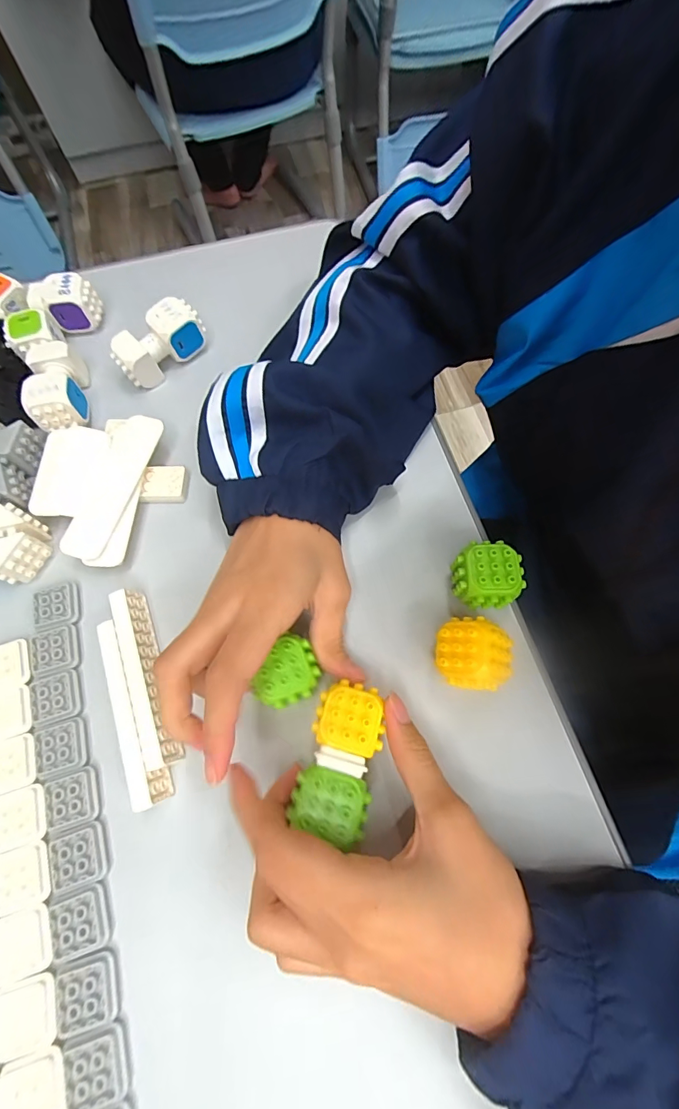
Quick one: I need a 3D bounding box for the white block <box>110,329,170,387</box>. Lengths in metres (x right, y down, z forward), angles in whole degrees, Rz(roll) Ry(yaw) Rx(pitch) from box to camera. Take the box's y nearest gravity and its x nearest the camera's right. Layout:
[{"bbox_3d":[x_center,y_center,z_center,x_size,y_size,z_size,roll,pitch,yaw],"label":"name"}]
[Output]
[{"bbox_3d":[-0.150,-0.147,0.325,0.026,0.034,0.032,27,71,9],"label":"white block"}]

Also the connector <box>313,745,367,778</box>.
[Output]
[{"bbox_3d":[0.001,0.103,0.213,0.026,0.004,0.009,15,69,7],"label":"connector"}]

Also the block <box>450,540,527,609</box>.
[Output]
[{"bbox_3d":[0.087,0.015,0.260,0.035,0.039,0.037,0,69,-1],"label":"block"}]

